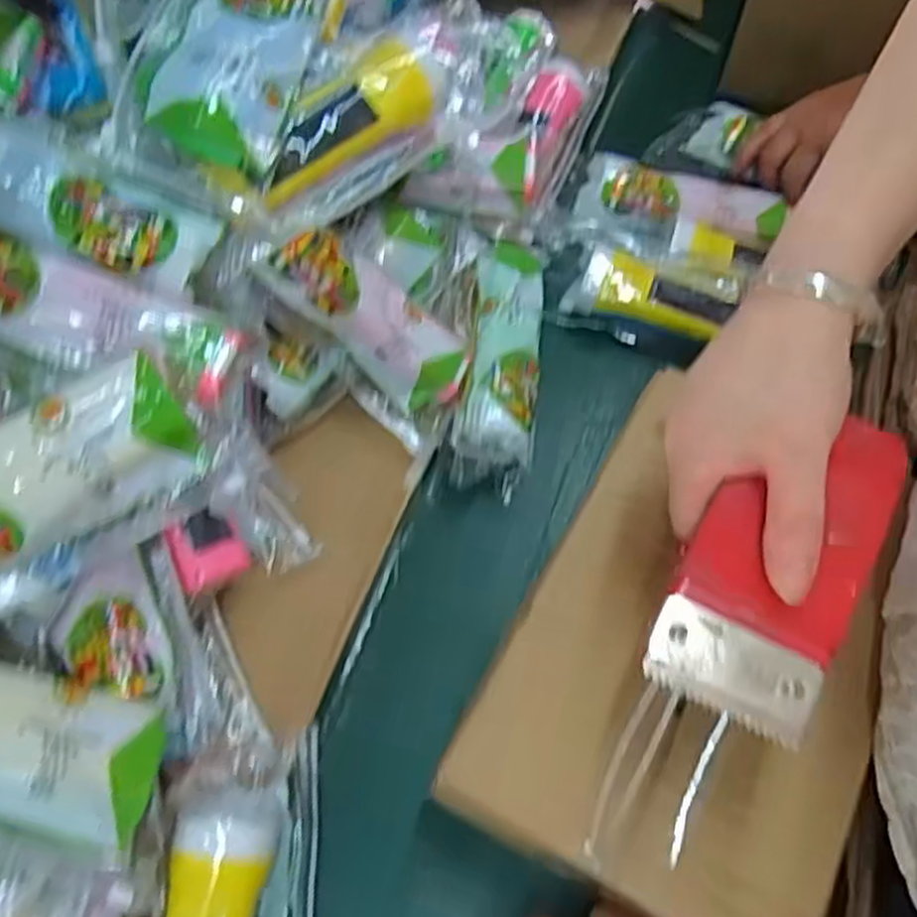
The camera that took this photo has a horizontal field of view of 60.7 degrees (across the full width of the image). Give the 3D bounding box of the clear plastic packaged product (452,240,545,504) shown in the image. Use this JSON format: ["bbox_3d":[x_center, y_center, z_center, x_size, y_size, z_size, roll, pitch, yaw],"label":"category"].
[{"bbox_3d":[0.032,-0.072,0.556,0.052,0.049,0.179,7,63,4],"label":"clear plastic packaged product"}]

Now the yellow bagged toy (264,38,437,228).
[{"bbox_3d":[-0.068,-0.191,0.467,0.134,0.052,0.049,-40,69,-18],"label":"yellow bagged toy"}]

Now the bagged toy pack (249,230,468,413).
[{"bbox_3d":[-0.057,-0.089,0.503,0.038,0.158,0.056,-11,52,44],"label":"bagged toy pack"}]

